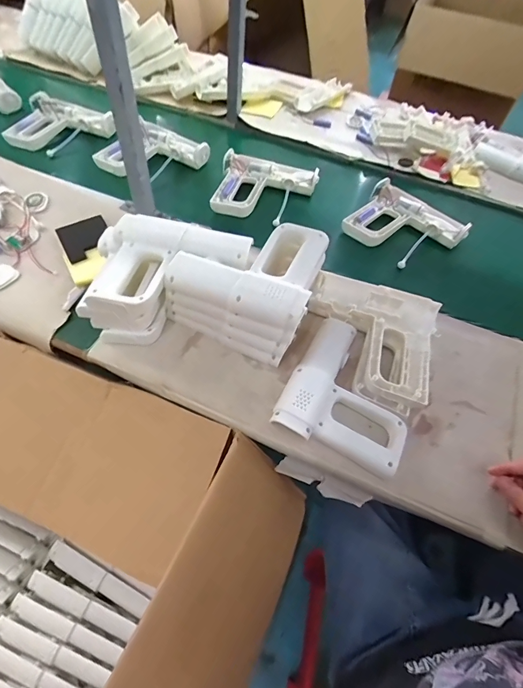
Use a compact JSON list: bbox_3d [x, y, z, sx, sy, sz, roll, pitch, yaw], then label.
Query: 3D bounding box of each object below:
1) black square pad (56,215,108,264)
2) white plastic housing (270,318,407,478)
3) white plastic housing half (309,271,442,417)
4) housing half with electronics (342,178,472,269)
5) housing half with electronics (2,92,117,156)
[{"bbox_3d":[-0.333,-0.204,0.684,0.087,0.006,0.099,-26,63,-20],"label":"black square pad"},{"bbox_3d":[0.136,0.068,0.545,0.175,0.034,0.203,24,59,10],"label":"white plastic housing"},{"bbox_3d":[0.169,-0.009,0.566,0.205,0.050,0.192,18,58,7],"label":"white plastic housing half"},{"bbox_3d":[0.306,-0.249,0.764,0.215,0.062,0.181,38,62,18],"label":"housing half with electronics"},{"bbox_3d":[-0.497,-0.539,0.893,0.226,0.045,0.183,17,58,6],"label":"housing half with electronics"}]

